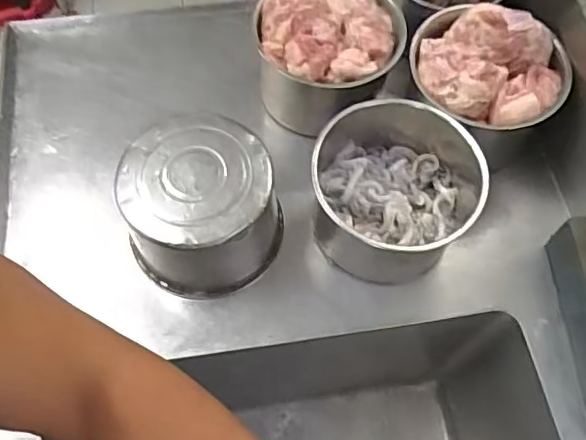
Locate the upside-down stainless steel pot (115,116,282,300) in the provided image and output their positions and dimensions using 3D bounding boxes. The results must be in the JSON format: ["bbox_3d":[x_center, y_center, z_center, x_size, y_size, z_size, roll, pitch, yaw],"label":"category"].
[{"bbox_3d":[-0.099,-0.011,0.631,0.154,0.127,0.146,1,63,-1],"label":"upside-down stainless steel pot"}]

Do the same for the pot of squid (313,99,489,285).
[{"bbox_3d":[0.113,-0.032,0.646,0.168,0.116,0.188,11,63,4],"label":"pot of squid"}]

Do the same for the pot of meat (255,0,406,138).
[{"bbox_3d":[0.043,-0.209,0.720,0.164,0.128,0.172,1,63,-1],"label":"pot of meat"}]

